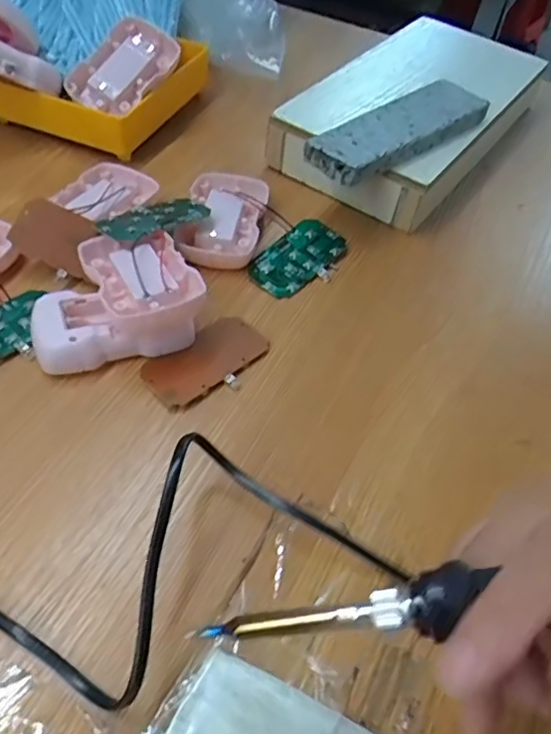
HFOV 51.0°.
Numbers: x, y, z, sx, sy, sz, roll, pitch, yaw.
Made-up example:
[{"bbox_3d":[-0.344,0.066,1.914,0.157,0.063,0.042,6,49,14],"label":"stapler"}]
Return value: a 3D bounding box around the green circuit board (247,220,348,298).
[{"bbox_3d":[0.017,-0.073,0.392,0.072,0.005,0.043,-39,70,-23],"label":"green circuit board"}]

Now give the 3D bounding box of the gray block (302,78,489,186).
[{"bbox_3d":[0.090,-0.171,0.415,0.149,0.020,0.048,-32,61,-28],"label":"gray block"}]

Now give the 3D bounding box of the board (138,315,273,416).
[{"bbox_3d":[-0.038,-0.003,0.332,0.074,0.005,0.041,-35,62,-29],"label":"board"}]

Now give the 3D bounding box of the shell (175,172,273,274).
[{"bbox_3d":[-0.036,-0.104,0.402,0.054,0.018,0.090,8,50,0],"label":"shell"}]

